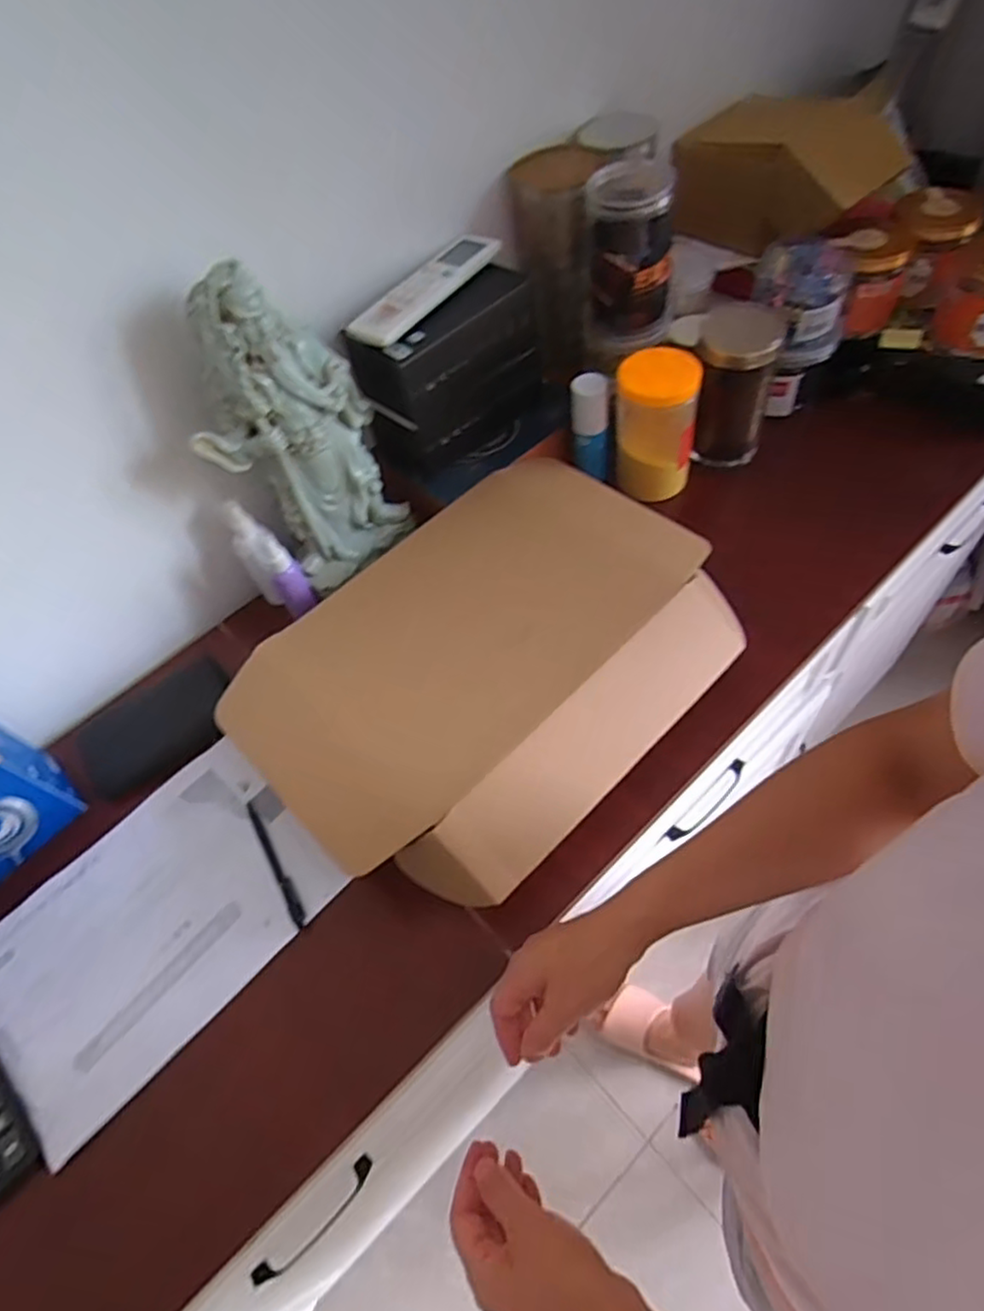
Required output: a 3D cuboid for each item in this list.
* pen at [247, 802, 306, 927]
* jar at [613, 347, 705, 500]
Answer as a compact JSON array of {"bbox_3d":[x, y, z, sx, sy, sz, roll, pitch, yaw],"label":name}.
[{"bbox_3d":[-0.196,0.185,0.616,0.013,0.007,0.129,-30,58,-11],"label":"pen"},{"bbox_3d":[0.181,-0.254,0.757,0.092,0.148,0.092,-4,57,6],"label":"jar"}]

